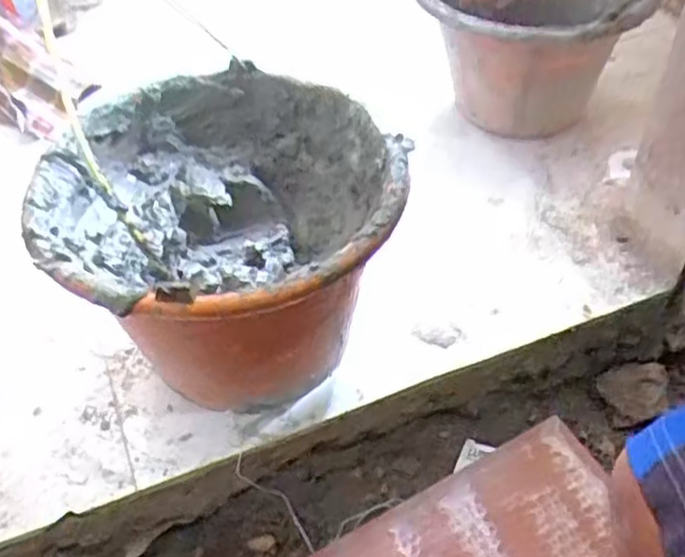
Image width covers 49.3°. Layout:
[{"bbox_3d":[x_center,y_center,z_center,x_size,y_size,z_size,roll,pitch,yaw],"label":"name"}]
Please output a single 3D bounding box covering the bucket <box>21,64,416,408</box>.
[{"bbox_3d":[-0.088,-0.009,0.627,0.264,0.205,0.250,-2,47,2],"label":"bucket"}]

